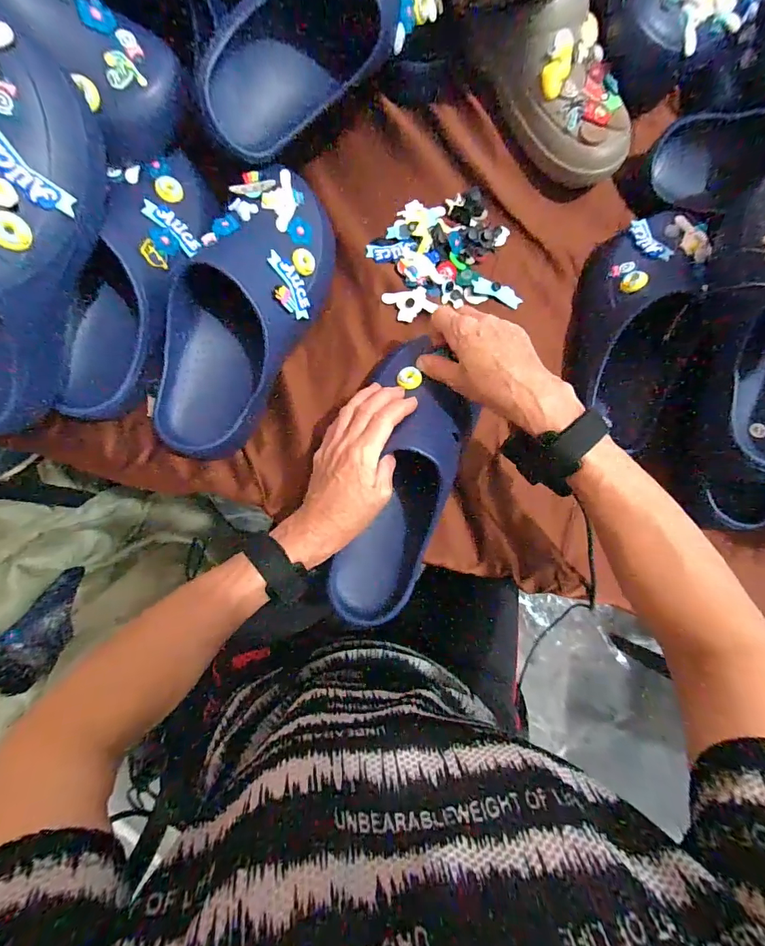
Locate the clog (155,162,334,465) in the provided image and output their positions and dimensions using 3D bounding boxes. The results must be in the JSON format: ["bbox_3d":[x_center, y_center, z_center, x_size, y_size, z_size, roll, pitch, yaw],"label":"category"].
[{"bbox_3d":[-0.134,-0.157,0.401,0.108,0.078,0.292,25,82,0],"label":"clog"}]

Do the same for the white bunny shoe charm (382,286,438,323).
[{"bbox_3d":[0.030,-0.188,0.456,0.055,0.011,0.035,-10,84,-5],"label":"white bunny shoe charm"}]

